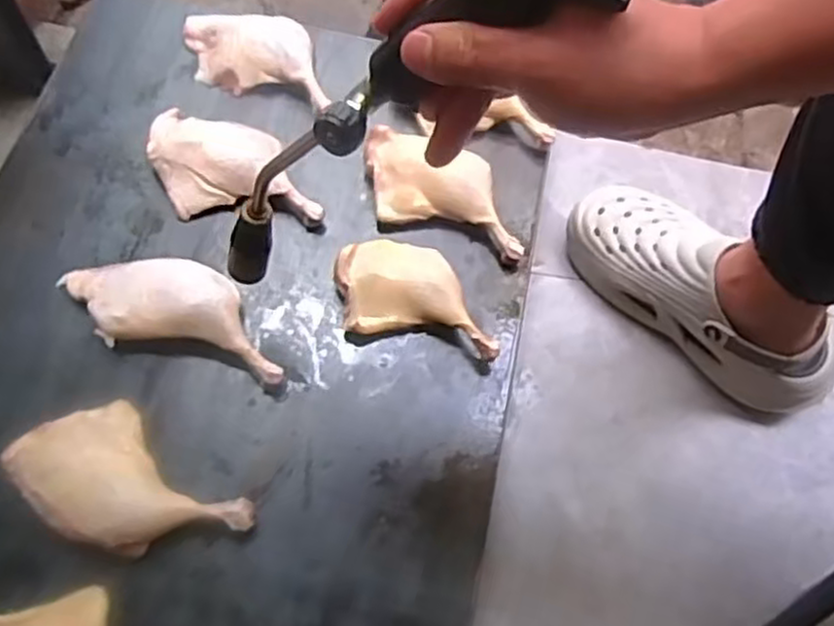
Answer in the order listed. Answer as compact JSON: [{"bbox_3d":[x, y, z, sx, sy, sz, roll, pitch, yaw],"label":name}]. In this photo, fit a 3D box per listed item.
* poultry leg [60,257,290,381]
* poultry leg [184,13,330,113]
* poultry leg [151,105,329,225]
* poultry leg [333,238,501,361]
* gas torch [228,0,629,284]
[{"bbox_3d":[-0.196,-0.004,0.625,0.188,0.037,0.091,11,65,2],"label":"poultry leg"},{"bbox_3d":[-0.160,-0.259,0.741,0.160,0.043,0.079,13,65,3],"label":"poultry leg"},{"bbox_3d":[-0.173,-0.128,0.685,0.185,0.037,0.096,26,66,9],"label":"poultry leg"},{"bbox_3d":[0.000,-0.013,0.648,0.146,0.033,0.087,13,65,3],"label":"poultry leg"},{"bbox_3d":[-0.034,-0.088,0.387,0.052,0.390,0.048,29,62,-22],"label":"gas torch"}]

